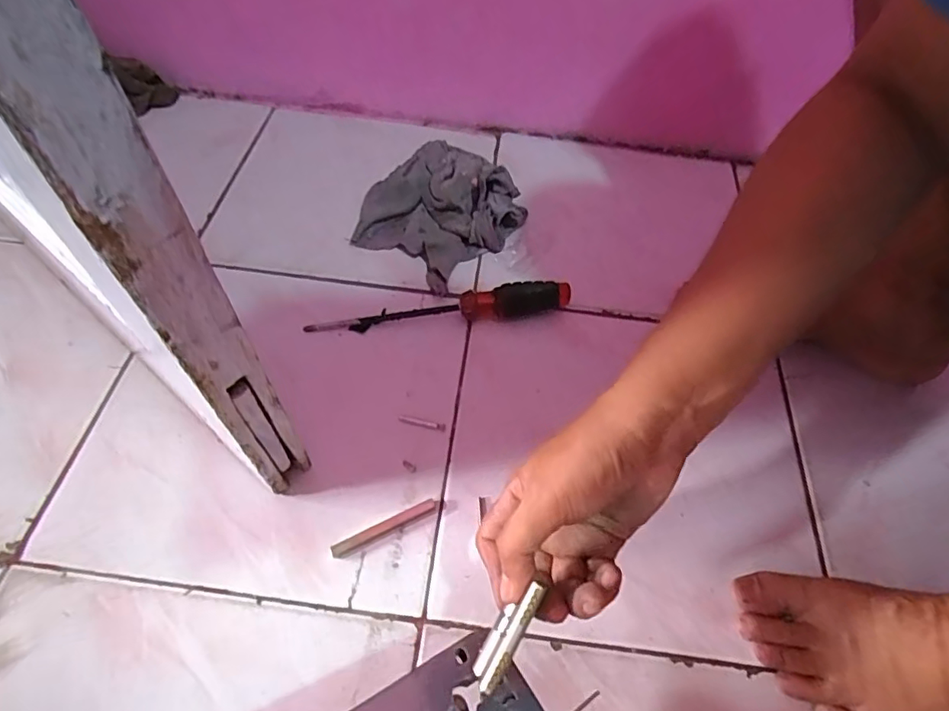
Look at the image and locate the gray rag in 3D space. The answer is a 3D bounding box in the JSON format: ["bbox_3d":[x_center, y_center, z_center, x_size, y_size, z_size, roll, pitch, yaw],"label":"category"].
[{"bbox_3d":[-0.035,-0.164,0.599,0.153,0.048,0.174,32,61,19],"label":"gray rag"}]

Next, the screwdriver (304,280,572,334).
[{"bbox_3d":[-0.034,-0.046,0.534,0.251,0.031,0.029,-6,56,-5],"label":"screwdriver"}]

